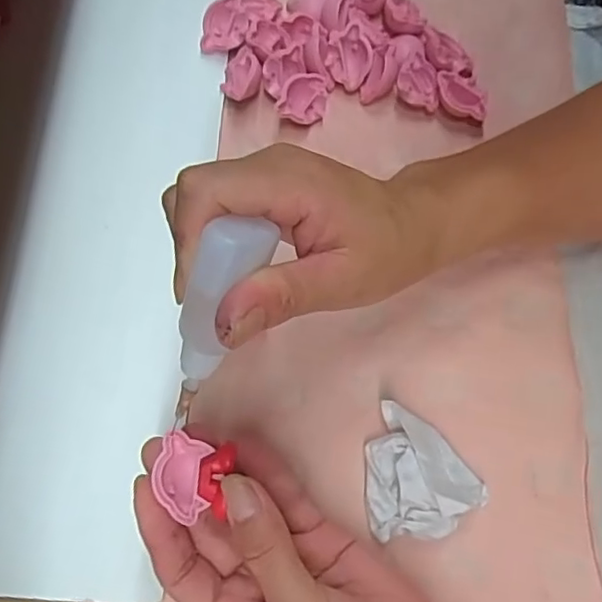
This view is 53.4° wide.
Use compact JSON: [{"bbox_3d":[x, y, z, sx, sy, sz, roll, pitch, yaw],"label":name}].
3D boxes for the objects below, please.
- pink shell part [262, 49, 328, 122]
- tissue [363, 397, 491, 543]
[{"bbox_3d":[-0.002,-0.132,0.373,0.035,0.020,0.044,-23,73,-3],"label":"pink shell part"},{"bbox_3d":[0.061,0.084,0.298,0.057,0.019,0.063,-4,73,2],"label":"tissue"}]

